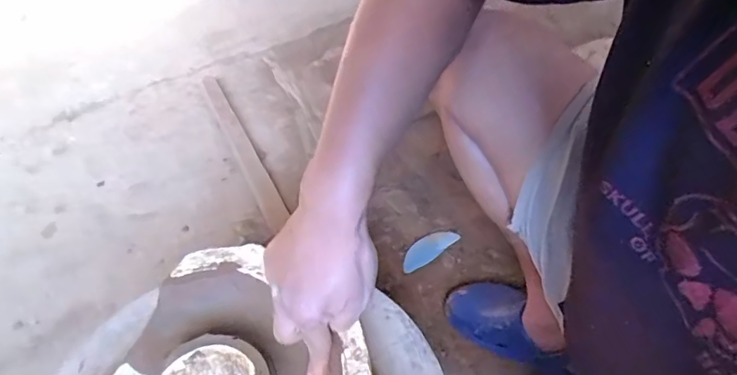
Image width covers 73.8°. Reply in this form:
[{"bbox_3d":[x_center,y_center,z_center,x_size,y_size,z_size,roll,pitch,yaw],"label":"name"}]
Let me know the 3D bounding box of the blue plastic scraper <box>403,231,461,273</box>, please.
[{"bbox_3d":[0.111,0.114,0.915,0.115,0.007,0.046,-37,63,-4],"label":"blue plastic scraper"}]

